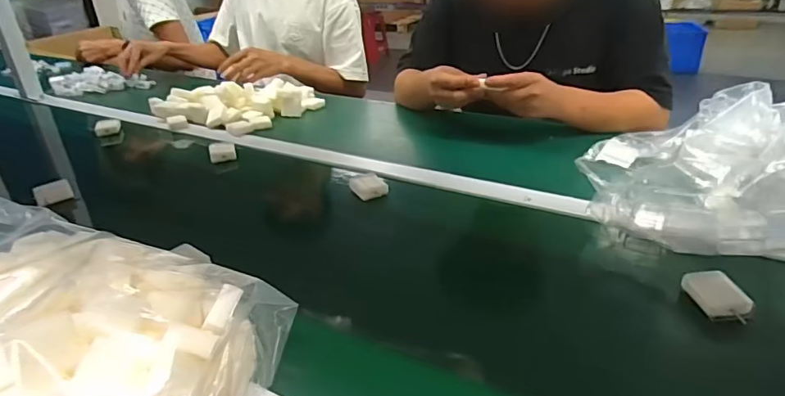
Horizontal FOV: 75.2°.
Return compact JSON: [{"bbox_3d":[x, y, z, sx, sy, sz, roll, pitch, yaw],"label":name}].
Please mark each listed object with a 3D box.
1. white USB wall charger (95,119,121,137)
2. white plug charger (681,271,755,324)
[{"bbox_3d":[-0.557,-0.139,1.000,0.041,0.021,0.048,-13,30,-17],"label":"white USB wall charger"},{"bbox_3d":[0.316,0.094,0.493,0.045,0.018,0.057,-4,29,-1],"label":"white plug charger"}]

